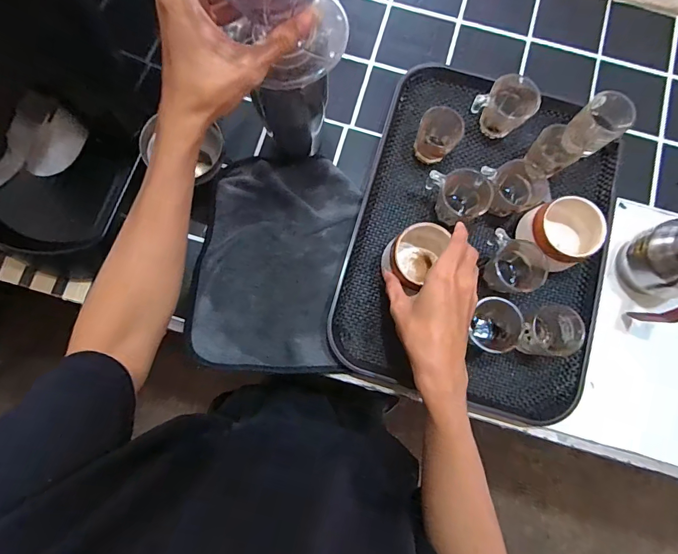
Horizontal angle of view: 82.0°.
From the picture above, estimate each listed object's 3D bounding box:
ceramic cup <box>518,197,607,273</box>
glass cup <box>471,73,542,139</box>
[{"bbox_3d":[0.261,-0.050,0.460,0.081,0.073,0.078,0,79,-1],"label":"ceramic cup"},{"bbox_3d":[0.206,-0.210,0.490,0.059,0.057,0.068,44,81,7],"label":"glass cup"}]

